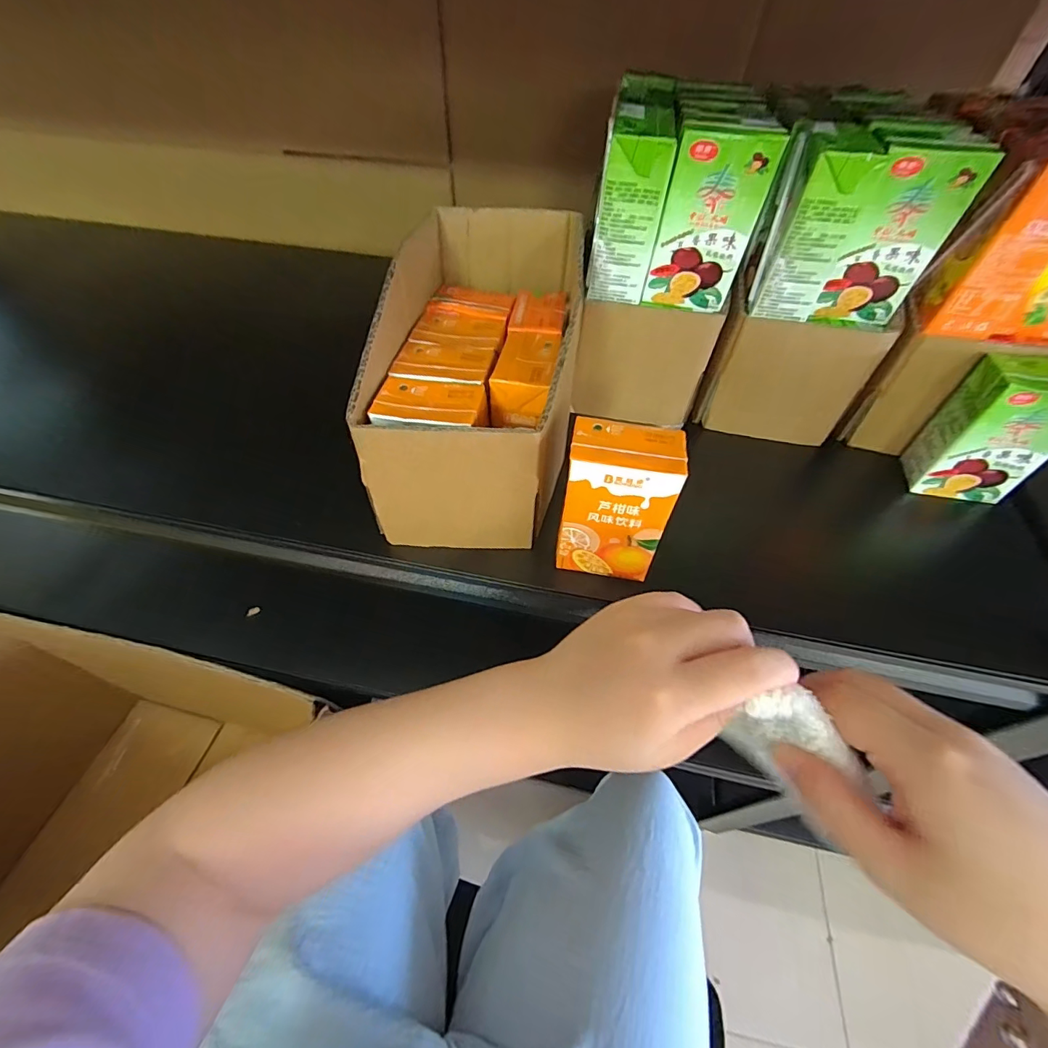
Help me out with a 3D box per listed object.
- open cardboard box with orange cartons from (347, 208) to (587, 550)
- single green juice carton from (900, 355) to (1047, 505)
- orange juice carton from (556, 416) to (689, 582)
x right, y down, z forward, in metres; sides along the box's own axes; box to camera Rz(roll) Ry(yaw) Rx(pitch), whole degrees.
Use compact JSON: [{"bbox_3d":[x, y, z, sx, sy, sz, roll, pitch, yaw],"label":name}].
[{"bbox_3d":[-0.028,-0.112,0.344,0.125,0.135,0.230,9,53,5],"label":"open cardboard box with orange cartons"},{"bbox_3d":[0.366,-0.074,0.355,0.069,0.106,0.053,14,54,8],"label":"single green juice carton"},{"bbox_3d":[0.058,-0.013,0.293,0.063,0.102,0.042,8,53,4],"label":"orange juice carton"}]

